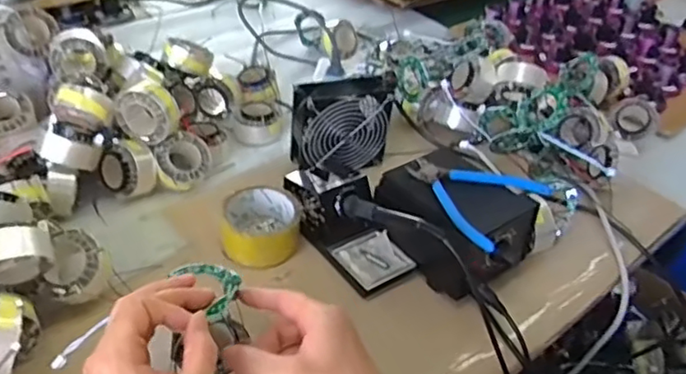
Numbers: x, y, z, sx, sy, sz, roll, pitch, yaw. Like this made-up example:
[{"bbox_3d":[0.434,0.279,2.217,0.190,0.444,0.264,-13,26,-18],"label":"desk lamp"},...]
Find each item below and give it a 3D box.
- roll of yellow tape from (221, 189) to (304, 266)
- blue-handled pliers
[{"bbox_3d":[-0.089,0.047,0.661,0.083,0.046,0.092,0,39,-7],"label":"roll of yellow tape"},{"bbox_3d":[0.131,0.003,0.634,0.132,0.019,0.136,3,39,-2],"label":"blue-handled pliers"}]

